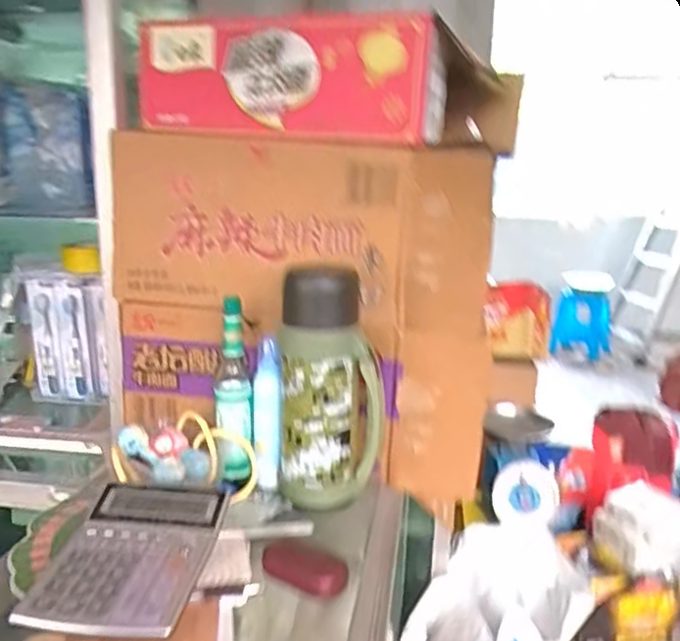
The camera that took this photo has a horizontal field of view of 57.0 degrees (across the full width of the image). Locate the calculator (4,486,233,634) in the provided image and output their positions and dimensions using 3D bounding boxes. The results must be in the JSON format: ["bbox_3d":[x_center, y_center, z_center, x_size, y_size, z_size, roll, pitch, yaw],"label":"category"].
[{"bbox_3d":[-0.196,0.216,0.592,0.136,0.030,0.177,2,13,7],"label":"calculator"}]

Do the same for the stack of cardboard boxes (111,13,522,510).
[{"bbox_3d":[-0.026,-0.086,0.804,0.496,0.512,0.242,1,13,-1],"label":"stack of cardboard boxes"}]

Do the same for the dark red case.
[{"bbox_3d":[-0.033,0.238,0.598,0.077,0.025,0.039,8,14,27],"label":"dark red case"}]

